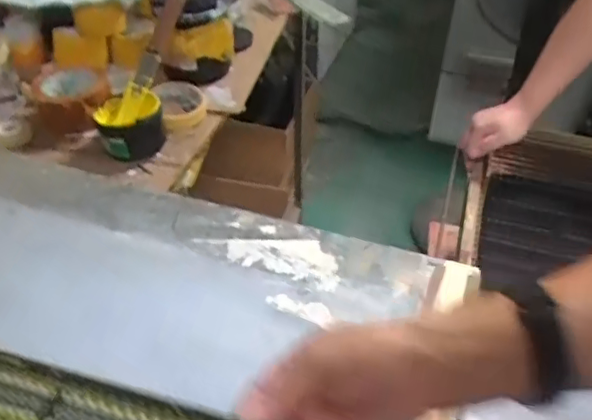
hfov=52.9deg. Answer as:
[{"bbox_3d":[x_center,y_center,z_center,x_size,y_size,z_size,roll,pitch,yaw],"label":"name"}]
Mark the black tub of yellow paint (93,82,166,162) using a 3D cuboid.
[{"bbox_3d":[-0.221,-0.114,0.799,0.086,0.062,0.089,-14,43,-15],"label":"black tub of yellow paint"}]

